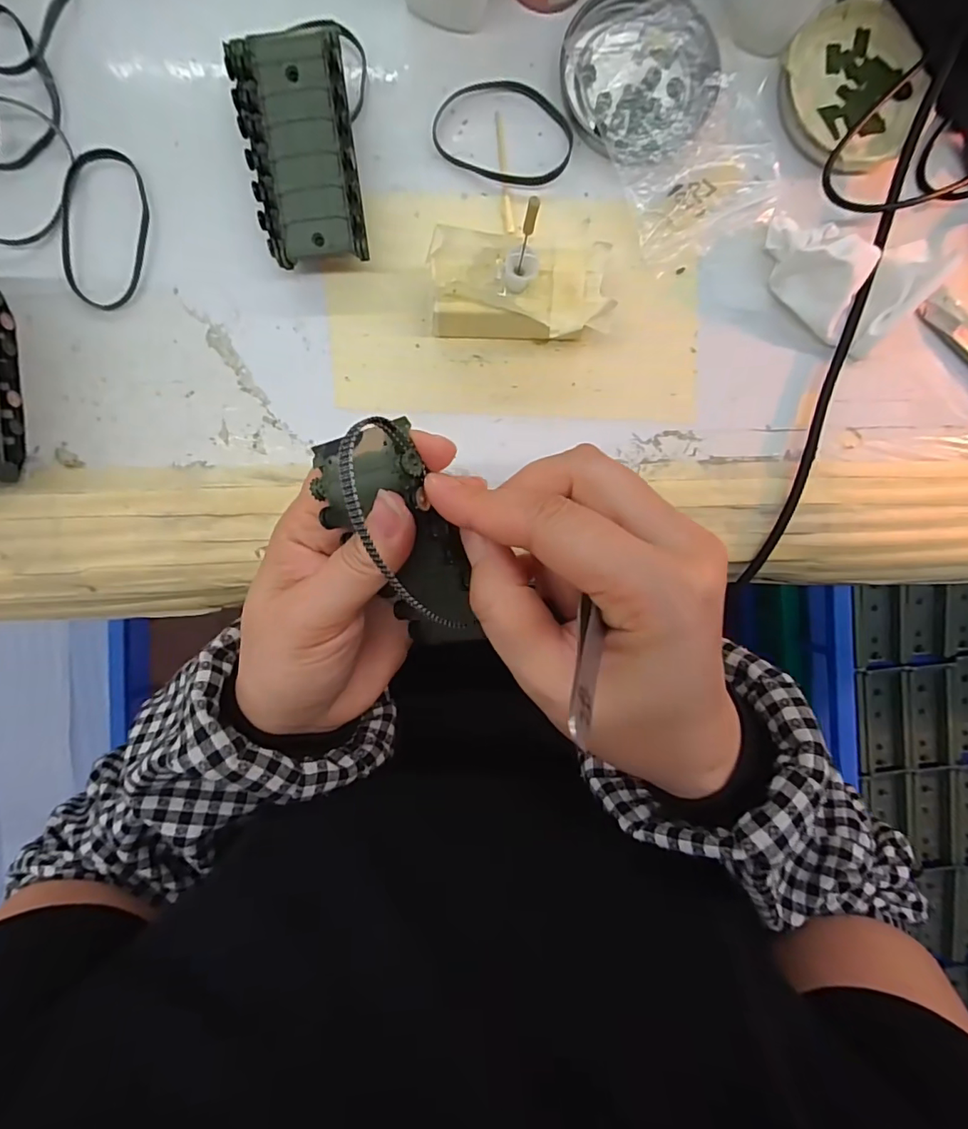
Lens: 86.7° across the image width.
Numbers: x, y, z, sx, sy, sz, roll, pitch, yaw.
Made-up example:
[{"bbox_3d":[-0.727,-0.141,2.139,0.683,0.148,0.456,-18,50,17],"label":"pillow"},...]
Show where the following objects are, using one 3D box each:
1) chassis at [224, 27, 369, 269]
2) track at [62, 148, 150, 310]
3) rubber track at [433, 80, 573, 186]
[{"bbox_3d":[-0.084,-0.189,0.240,0.051,0.034,0.087,-7,95,-2],"label":"chassis"},{"bbox_3d":[-0.185,-0.163,0.250,0.038,0.004,0.073,8,94,-3],"label":"track"},{"bbox_3d":[0.011,-0.220,0.259,0.070,0.004,0.048,15,93,-4],"label":"rubber track"}]

